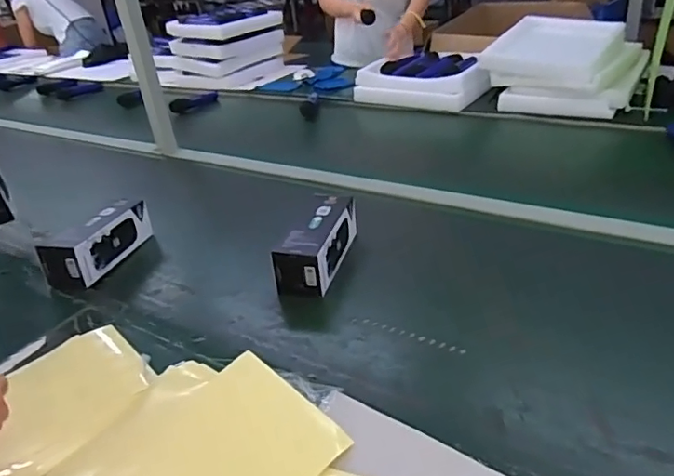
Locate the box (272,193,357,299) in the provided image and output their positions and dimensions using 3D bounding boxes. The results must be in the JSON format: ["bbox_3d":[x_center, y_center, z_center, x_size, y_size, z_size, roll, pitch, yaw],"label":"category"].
[{"bbox_3d":[-0.031,0.008,0.838,0.075,0.081,0.204,4,31,18],"label":"box"}]

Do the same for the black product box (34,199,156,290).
[{"bbox_3d":[-0.413,0.001,0.909,0.073,0.088,0.191,2,31,14],"label":"black product box"}]

